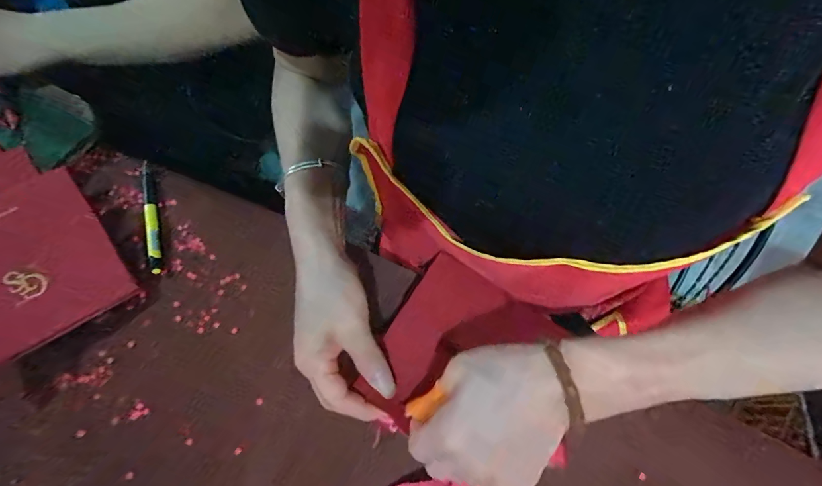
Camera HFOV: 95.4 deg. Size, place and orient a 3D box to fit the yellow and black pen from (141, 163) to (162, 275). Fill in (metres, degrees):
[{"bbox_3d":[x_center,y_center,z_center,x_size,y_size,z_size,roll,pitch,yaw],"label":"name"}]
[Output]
[{"bbox_3d":[-0.254,-0.025,0.364,0.015,0.010,0.116,-18,70,-4],"label":"yellow and black pen"}]

